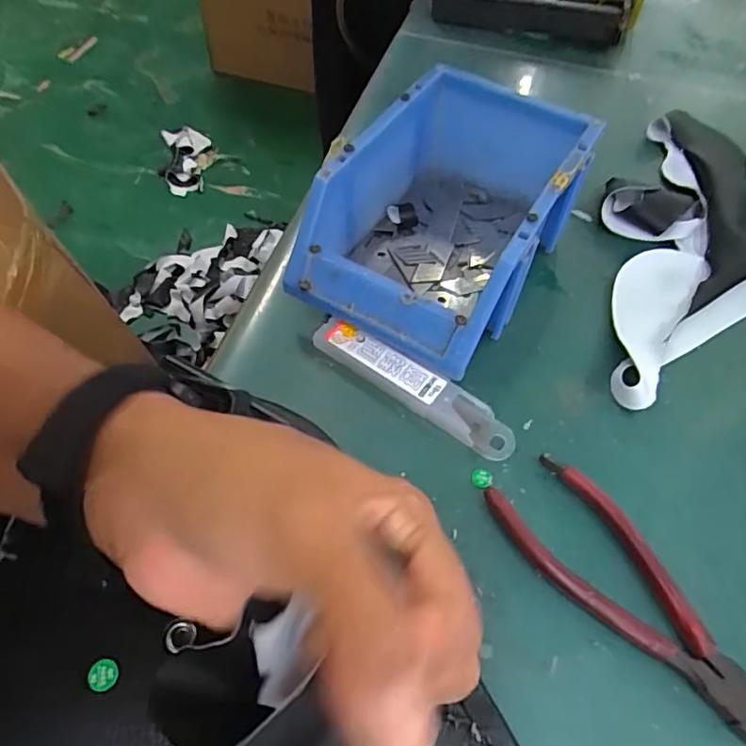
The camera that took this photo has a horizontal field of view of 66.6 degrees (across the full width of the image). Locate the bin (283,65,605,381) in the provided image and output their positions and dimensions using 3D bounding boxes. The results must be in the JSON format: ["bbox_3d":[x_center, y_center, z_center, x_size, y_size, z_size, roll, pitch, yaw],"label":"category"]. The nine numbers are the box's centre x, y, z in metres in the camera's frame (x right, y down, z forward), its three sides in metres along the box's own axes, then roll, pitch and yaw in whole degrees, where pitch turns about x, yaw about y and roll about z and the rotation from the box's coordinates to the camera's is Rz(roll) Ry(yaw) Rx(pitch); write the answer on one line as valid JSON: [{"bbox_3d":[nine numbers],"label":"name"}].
[{"bbox_3d":[0.047,-0.098,0.351,0.122,0.077,0.184,27,61,15],"label":"bin"}]

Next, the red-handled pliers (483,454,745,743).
[{"bbox_3d":[0.121,0.105,0.262,0.051,0.011,0.153,-33,64,-20],"label":"red-handled pliers"}]

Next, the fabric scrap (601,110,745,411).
[{"bbox_3d":[0.213,-0.094,0.389,0.102,0.021,0.285,9,57,4],"label":"fabric scrap"}]

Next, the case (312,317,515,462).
[{"bbox_3d":[0.022,0.006,0.321,0.127,0.016,0.024,30,62,17],"label":"case"}]

